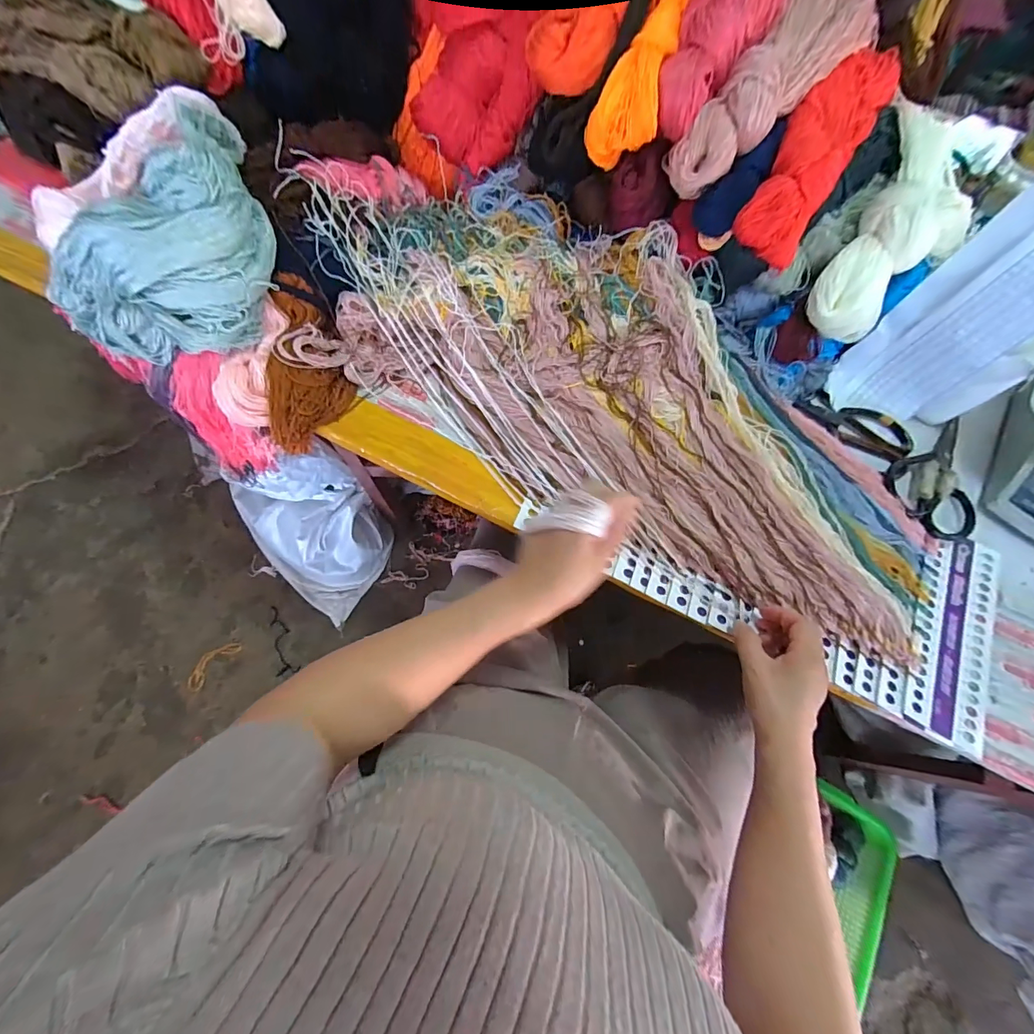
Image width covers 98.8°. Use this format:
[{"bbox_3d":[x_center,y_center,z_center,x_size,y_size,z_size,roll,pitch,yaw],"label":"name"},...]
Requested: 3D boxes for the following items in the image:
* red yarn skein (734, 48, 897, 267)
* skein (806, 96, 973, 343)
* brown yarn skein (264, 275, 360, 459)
[{"bbox_3d":[0.339,-0.411,0.491,0.078,0.081,0.298,32,72,10],"label":"red yarn skein"},{"bbox_3d":[0.437,-0.335,0.497,0.122,0.081,0.288,30,88,9],"label":"skein"},{"bbox_3d":[-0.243,-0.177,0.527,0.081,0.048,0.195,1,93,-2],"label":"brown yarn skein"}]

